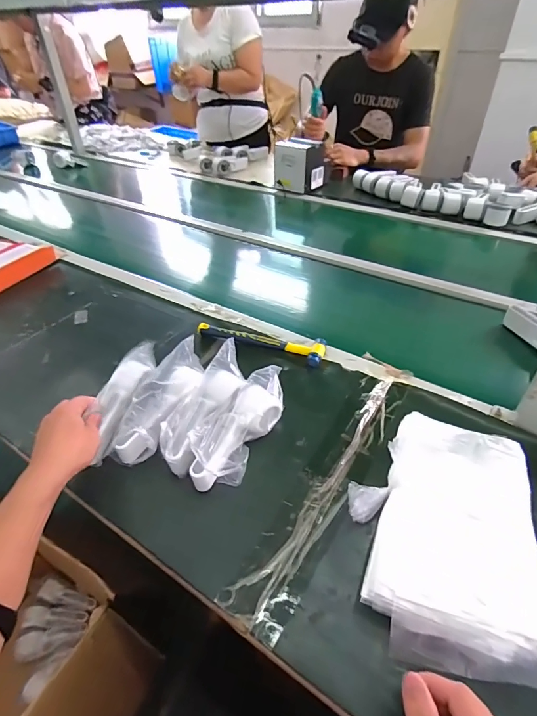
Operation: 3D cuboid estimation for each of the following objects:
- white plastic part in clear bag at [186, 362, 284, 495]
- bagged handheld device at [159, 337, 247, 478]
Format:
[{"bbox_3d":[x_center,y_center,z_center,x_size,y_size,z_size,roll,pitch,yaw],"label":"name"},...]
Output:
[{"bbox_3d":[-0.036,0.098,0.537,0.070,0.078,0.191,24,47,26],"label":"white plastic part in clear bag"},{"bbox_3d":[-0.084,0.070,0.550,0.068,0.096,0.185,15,43,18],"label":"bagged handheld device"}]

